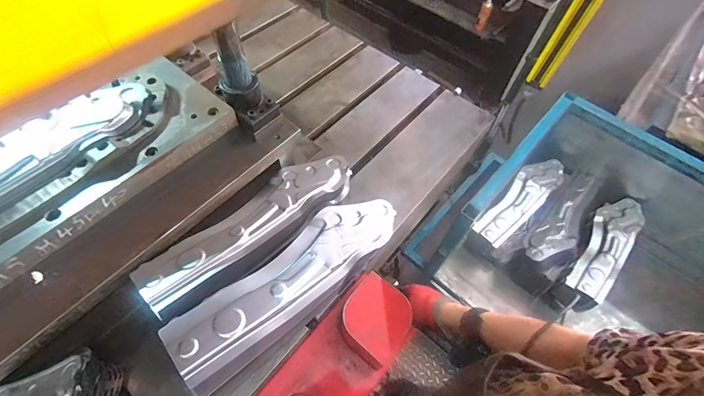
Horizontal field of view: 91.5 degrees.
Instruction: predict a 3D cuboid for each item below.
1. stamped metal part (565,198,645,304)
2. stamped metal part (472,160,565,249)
[{"bbox_3d":[0.816,0.144,1.097,0.116,0.039,0.431,39,65,18],"label":"stamped metal part"},{"bbox_3d":[0.593,-0.005,1.195,0.443,0.043,0.123,-37,68,-22],"label":"stamped metal part"}]

